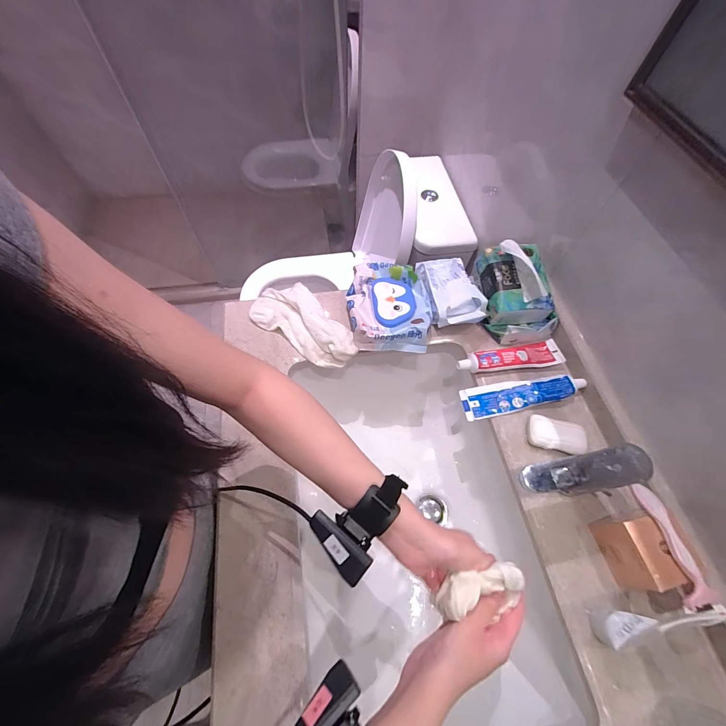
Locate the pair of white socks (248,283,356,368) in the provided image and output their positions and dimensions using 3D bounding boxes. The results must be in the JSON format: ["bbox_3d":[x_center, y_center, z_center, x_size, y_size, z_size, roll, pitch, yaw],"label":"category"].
[{"bbox_3d":[-0.104,-0.066,0.563,0.105,0.028,0.198,-38,70,-19],"label":"pair of white socks"}]

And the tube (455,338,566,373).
[{"bbox_3d":[0.244,-0.009,0.546,0.178,0.016,0.045,-8,63,-6],"label":"tube"}]

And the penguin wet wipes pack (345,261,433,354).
[{"bbox_3d":[0.045,-0.103,0.558,0.138,0.040,0.169,1,63,-2],"label":"penguin wet wipes pack"}]

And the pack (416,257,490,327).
[{"bbox_3d":[0.155,-0.133,0.582,0.087,0.043,0.155,-8,63,-6],"label":"pack"}]

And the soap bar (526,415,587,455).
[{"bbox_3d":[0.288,0.106,0.487,0.085,0.018,0.047,11,63,3],"label":"soap bar"}]

